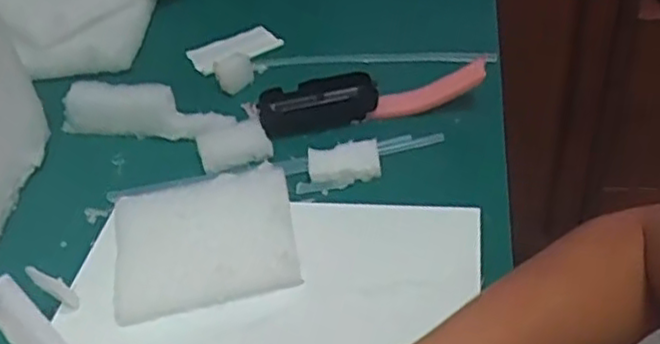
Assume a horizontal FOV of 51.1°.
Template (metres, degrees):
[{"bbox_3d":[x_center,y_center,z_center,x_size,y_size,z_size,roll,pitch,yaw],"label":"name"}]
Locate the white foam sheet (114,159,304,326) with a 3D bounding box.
[{"bbox_3d":[-0.095,0.047,0.517,0.132,0.019,0.116,-15,46,0],"label":"white foam sheet"}]

